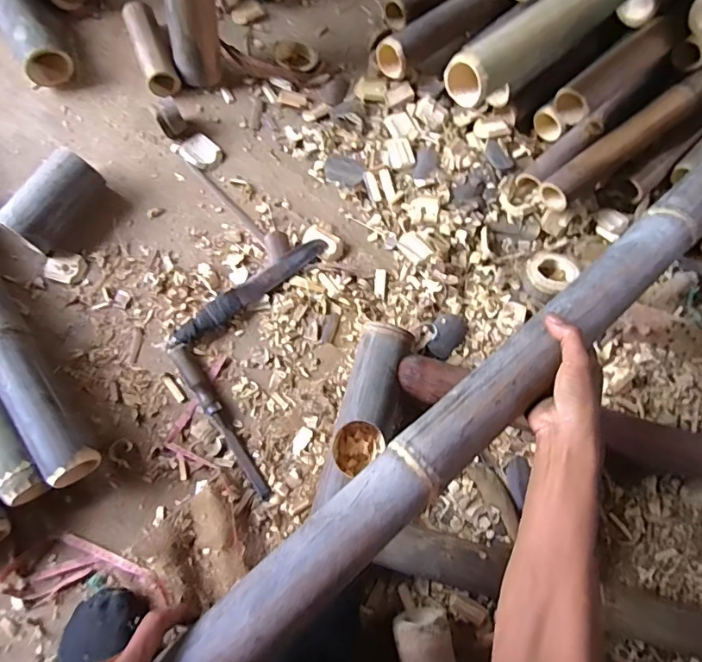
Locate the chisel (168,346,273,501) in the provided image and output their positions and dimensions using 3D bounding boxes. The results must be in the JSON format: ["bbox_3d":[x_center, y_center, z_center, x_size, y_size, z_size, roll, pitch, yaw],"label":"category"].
[{"bbox_3d":[-0.182,0.124,0.679,0.023,0.017,0.246,-34,79,-12],"label":"chisel"}]

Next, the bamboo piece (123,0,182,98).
[{"bbox_3d":[-0.335,-0.471,0.823,0.053,0.052,0.165,-20,76,-8],"label":"bamboo piece"}]

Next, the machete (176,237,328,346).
[{"bbox_3d":[-0.148,-0.063,0.728,0.256,0.026,0.040,-35,80,-12],"label":"machete"}]

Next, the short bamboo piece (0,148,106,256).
[{"bbox_3d":[-0.438,-0.189,0.728,0.074,0.079,0.145,35,76,6],"label":"short bamboo piece"}]

